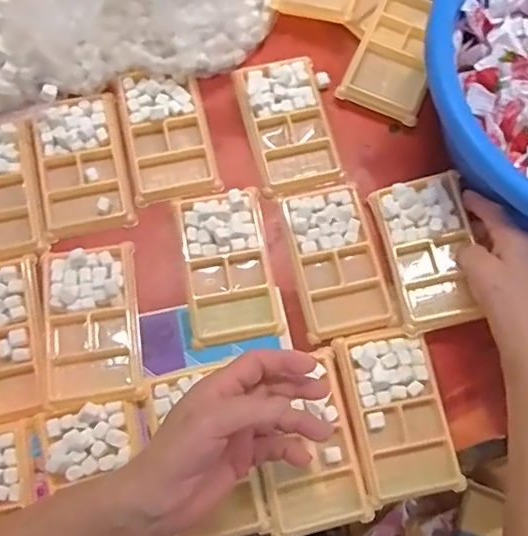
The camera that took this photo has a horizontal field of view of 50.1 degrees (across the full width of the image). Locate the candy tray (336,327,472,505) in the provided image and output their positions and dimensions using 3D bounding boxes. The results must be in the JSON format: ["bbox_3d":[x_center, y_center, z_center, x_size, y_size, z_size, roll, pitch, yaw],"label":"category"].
[{"bbox_3d":[0.109,0.120,0.467,0.077,0.015,0.136,-13,75,-5],"label":"candy tray"}]

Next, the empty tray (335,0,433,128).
[{"bbox_3d":[0.133,-0.212,0.559,0.078,0.014,0.132,23,75,5],"label":"empty tray"}]

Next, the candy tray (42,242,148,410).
[{"bbox_3d":[-0.145,0.046,0.476,0.077,0.014,0.133,-7,74,-4],"label":"candy tray"}]

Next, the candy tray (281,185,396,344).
[{"bbox_3d":[0.061,-0.008,0.488,0.070,0.016,0.129,-12,75,-5],"label":"candy tray"}]

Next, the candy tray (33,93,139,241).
[{"bbox_3d":[-0.169,-0.096,0.523,0.078,0.011,0.130,-12,75,-5],"label":"candy tray"}]

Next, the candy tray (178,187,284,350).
[{"bbox_3d":[-0.031,-0.004,0.497,0.074,0.018,0.136,-7,74,-4],"label":"candy tray"}]

